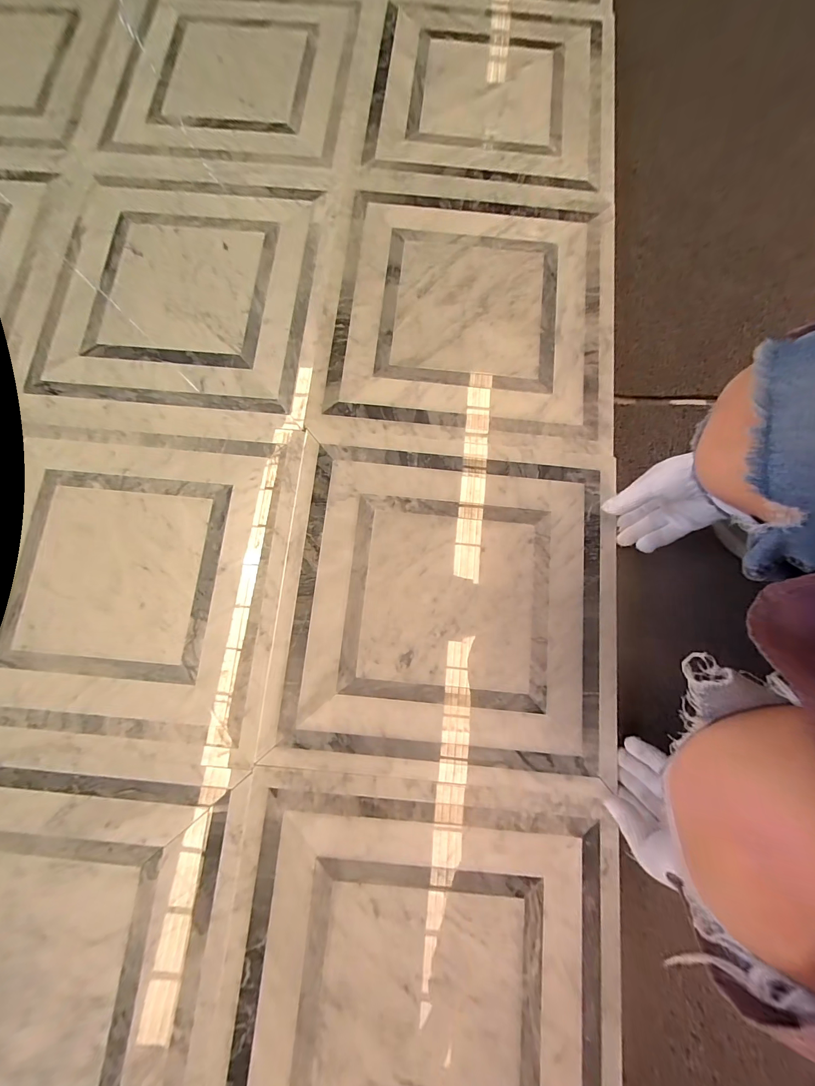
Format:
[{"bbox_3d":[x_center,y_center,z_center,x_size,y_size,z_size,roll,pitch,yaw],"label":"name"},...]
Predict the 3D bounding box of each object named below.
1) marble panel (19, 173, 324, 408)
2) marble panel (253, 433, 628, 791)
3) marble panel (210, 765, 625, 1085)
[{"bbox_3d":[-0.319,-0.368,0.524,0.356,0.013,0.363,5,79,1],"label":"marble panel"},{"bbox_3d":[0.050,0.066,0.442,0.391,0.008,0.392,5,79,1],"label":"marble panel"},{"bbox_3d":[0.018,0.460,0.369,0.393,0.022,0.394,5,79,1],"label":"marble panel"}]

